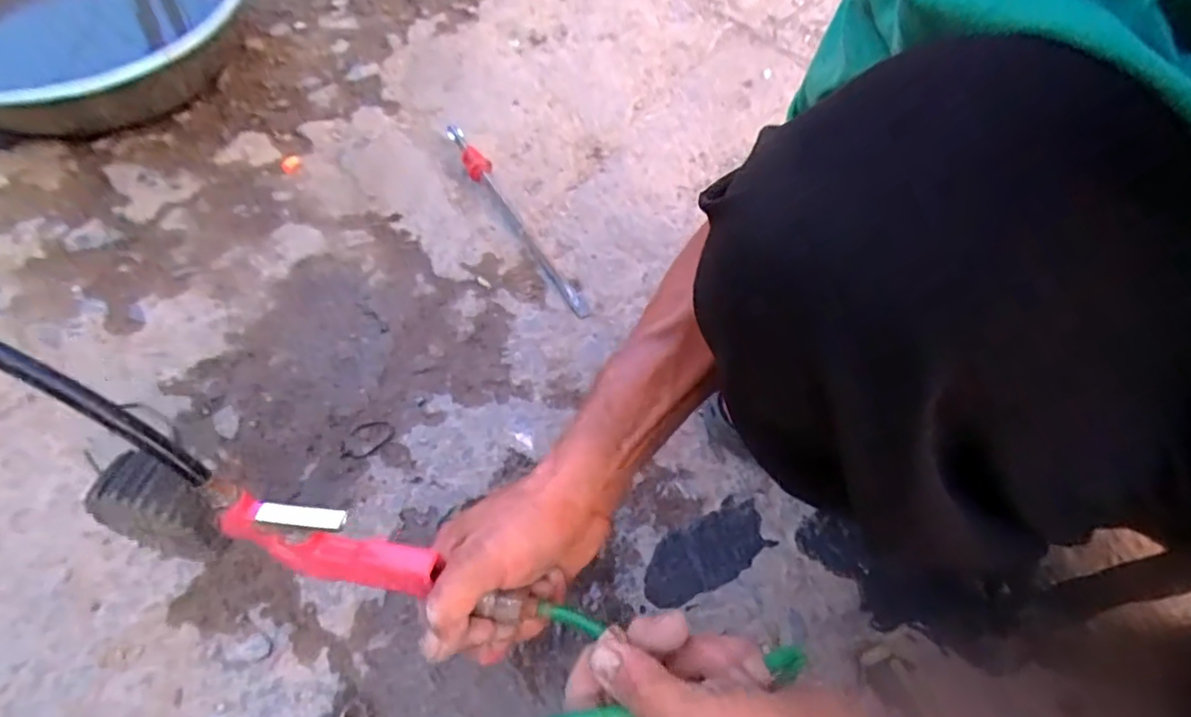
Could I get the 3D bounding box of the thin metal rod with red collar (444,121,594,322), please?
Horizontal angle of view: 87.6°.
[{"bbox_3d":[-0.085,-0.149,0.633,0.025,0.027,0.277,-26,65,-18],"label":"thin metal rod with red collar"}]

